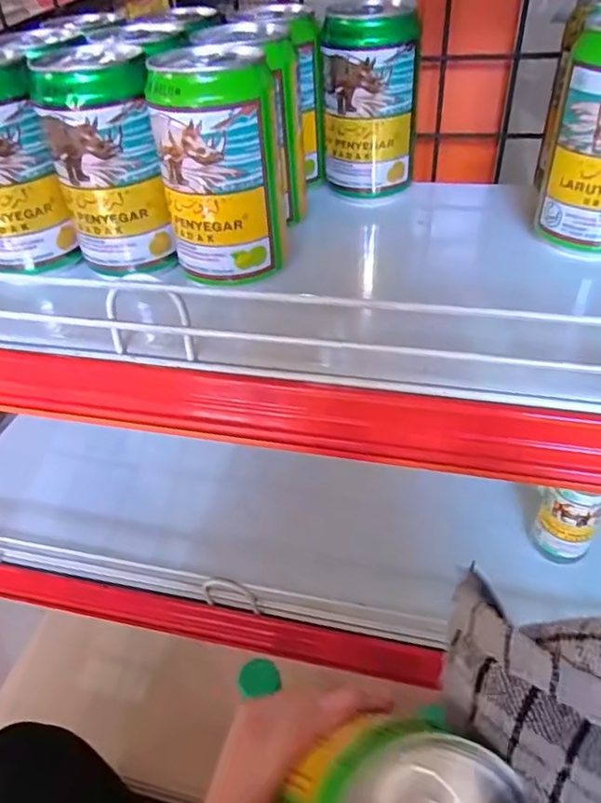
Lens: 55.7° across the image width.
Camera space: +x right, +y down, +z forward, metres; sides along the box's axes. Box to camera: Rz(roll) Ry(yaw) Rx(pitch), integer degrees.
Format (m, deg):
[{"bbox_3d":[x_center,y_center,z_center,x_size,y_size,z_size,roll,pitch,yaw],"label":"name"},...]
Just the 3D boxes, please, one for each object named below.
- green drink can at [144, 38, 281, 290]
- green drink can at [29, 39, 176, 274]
[{"bbox_3d":[-0.044,-0.125,0.307,0.061,0.105,0.055,-4,44,2],"label":"green drink can"},{"bbox_3d":[-0.108,-0.135,0.323,0.060,0.104,0.058,-15,44,-9],"label":"green drink can"}]

